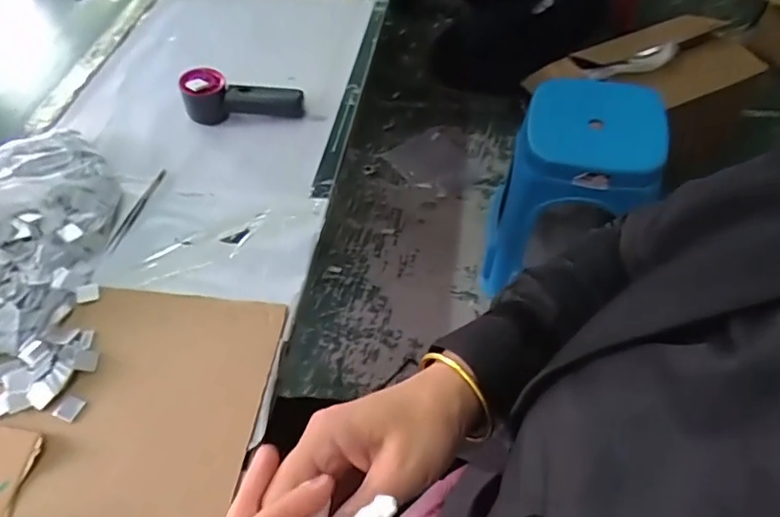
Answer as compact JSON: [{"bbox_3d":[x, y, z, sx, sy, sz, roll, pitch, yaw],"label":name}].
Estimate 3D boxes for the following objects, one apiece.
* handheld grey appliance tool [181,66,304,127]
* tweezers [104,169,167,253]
[{"bbox_3d":[-0.193,-0.219,0.699,0.153,0.062,0.046,-4,53,3],"label":"handheld grey appliance tool"},{"bbox_3d":[-0.301,-0.059,0.623,0.012,0.005,0.129,9,54,12],"label":"tweezers"}]

